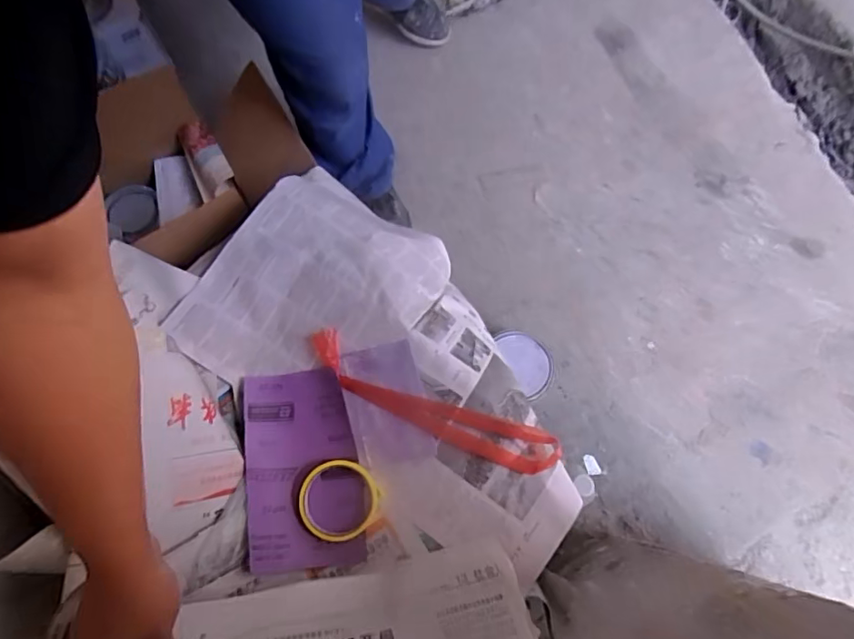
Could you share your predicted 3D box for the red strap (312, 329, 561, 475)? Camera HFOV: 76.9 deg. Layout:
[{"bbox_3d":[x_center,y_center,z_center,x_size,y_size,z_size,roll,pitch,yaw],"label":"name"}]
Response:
[{"bbox_3d":[-0.001,0.098,0.635,0.317,0.033,0.055,26,76,8],"label":"red strap"}]

